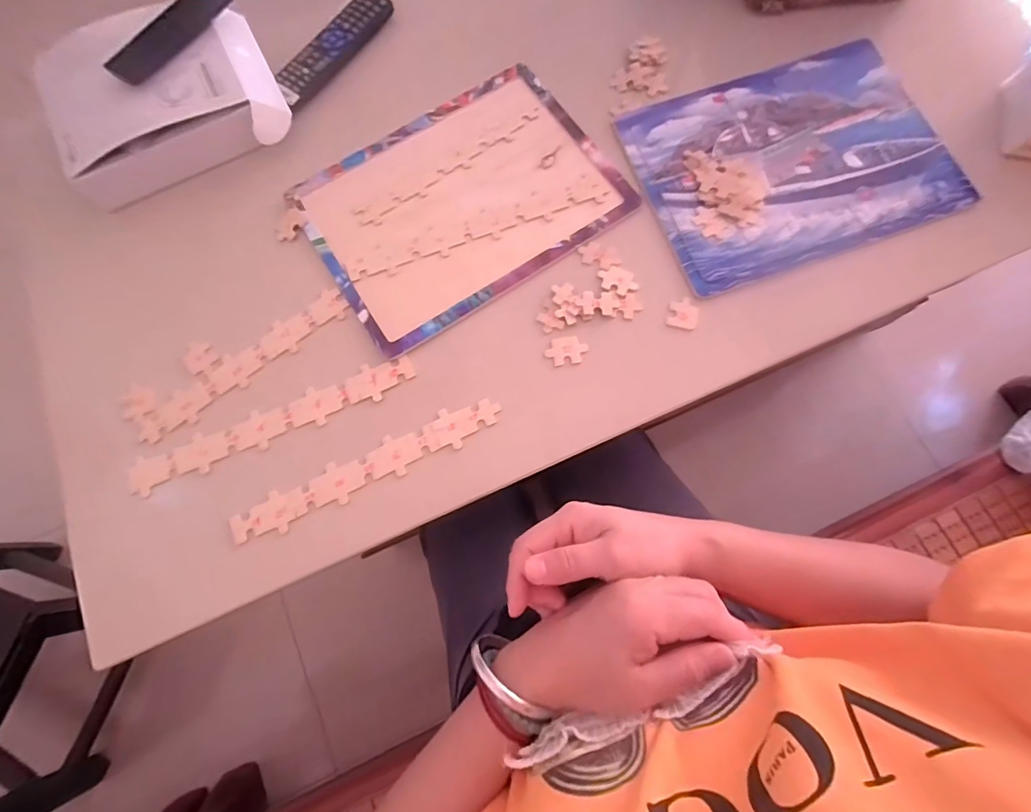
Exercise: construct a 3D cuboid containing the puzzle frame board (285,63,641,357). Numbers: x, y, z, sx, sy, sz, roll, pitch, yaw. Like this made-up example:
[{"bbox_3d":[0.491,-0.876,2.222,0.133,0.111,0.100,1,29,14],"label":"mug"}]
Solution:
[{"bbox_3d":[-0.056,-0.210,0.488,0.290,0.004,0.217,-33,78,-6],"label":"puzzle frame board"}]

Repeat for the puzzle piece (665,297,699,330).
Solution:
[{"bbox_3d":[0.157,-0.087,0.452,0.026,0.004,0.031,15,77,5],"label":"puzzle piece"}]

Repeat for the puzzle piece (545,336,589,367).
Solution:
[{"bbox_3d":[0.048,-0.051,0.447,0.039,0.004,0.025,-9,76,0],"label":"puzzle piece"}]

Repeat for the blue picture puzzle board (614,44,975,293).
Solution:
[{"bbox_3d":[0.272,-0.248,0.483,0.288,0.011,0.217,-20,77,-3],"label":"blue picture puzzle board"}]

